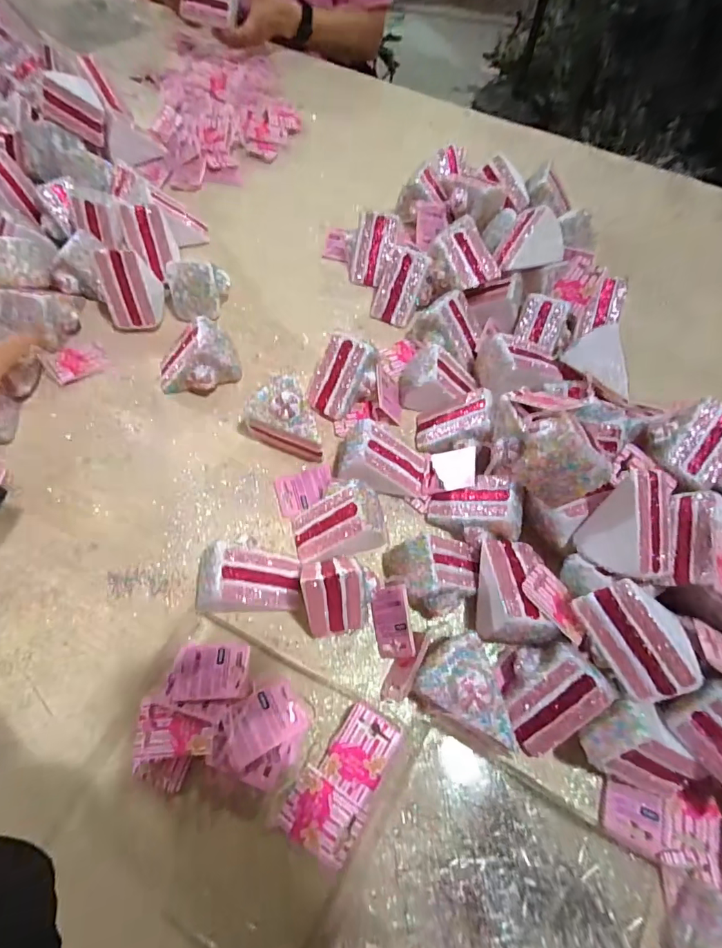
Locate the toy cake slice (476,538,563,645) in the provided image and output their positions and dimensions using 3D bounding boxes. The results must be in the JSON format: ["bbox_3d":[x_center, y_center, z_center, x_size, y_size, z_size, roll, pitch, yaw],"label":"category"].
[{"bbox_3d":[0.135,0.100,0.393,0.055,0.049,0.092,4,65,0],"label":"toy cake slice"}]

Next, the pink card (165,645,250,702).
[{"bbox_3d":[-0.127,0.167,0.379,0.062,0.005,0.044,2,47,-7],"label":"pink card"}]

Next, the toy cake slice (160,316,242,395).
[{"bbox_3d":[-0.181,-0.123,0.494,0.086,0.063,0.055,-17,66,-10],"label":"toy cake slice"}]

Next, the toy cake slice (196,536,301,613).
[{"bbox_3d":[-0.094,0.089,0.395,0.075,0.062,0.064,-7,65,-5],"label":"toy cake slice"}]

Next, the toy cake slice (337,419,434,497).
[{"bbox_3d":[0.027,-0.010,0.449,0.092,0.058,0.069,7,65,1],"label":"toy cake slice"}]

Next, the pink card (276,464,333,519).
[{"bbox_3d":[-0.056,0.017,0.466,0.059,0.006,0.043,-20,64,-6],"label":"pink card"}]

